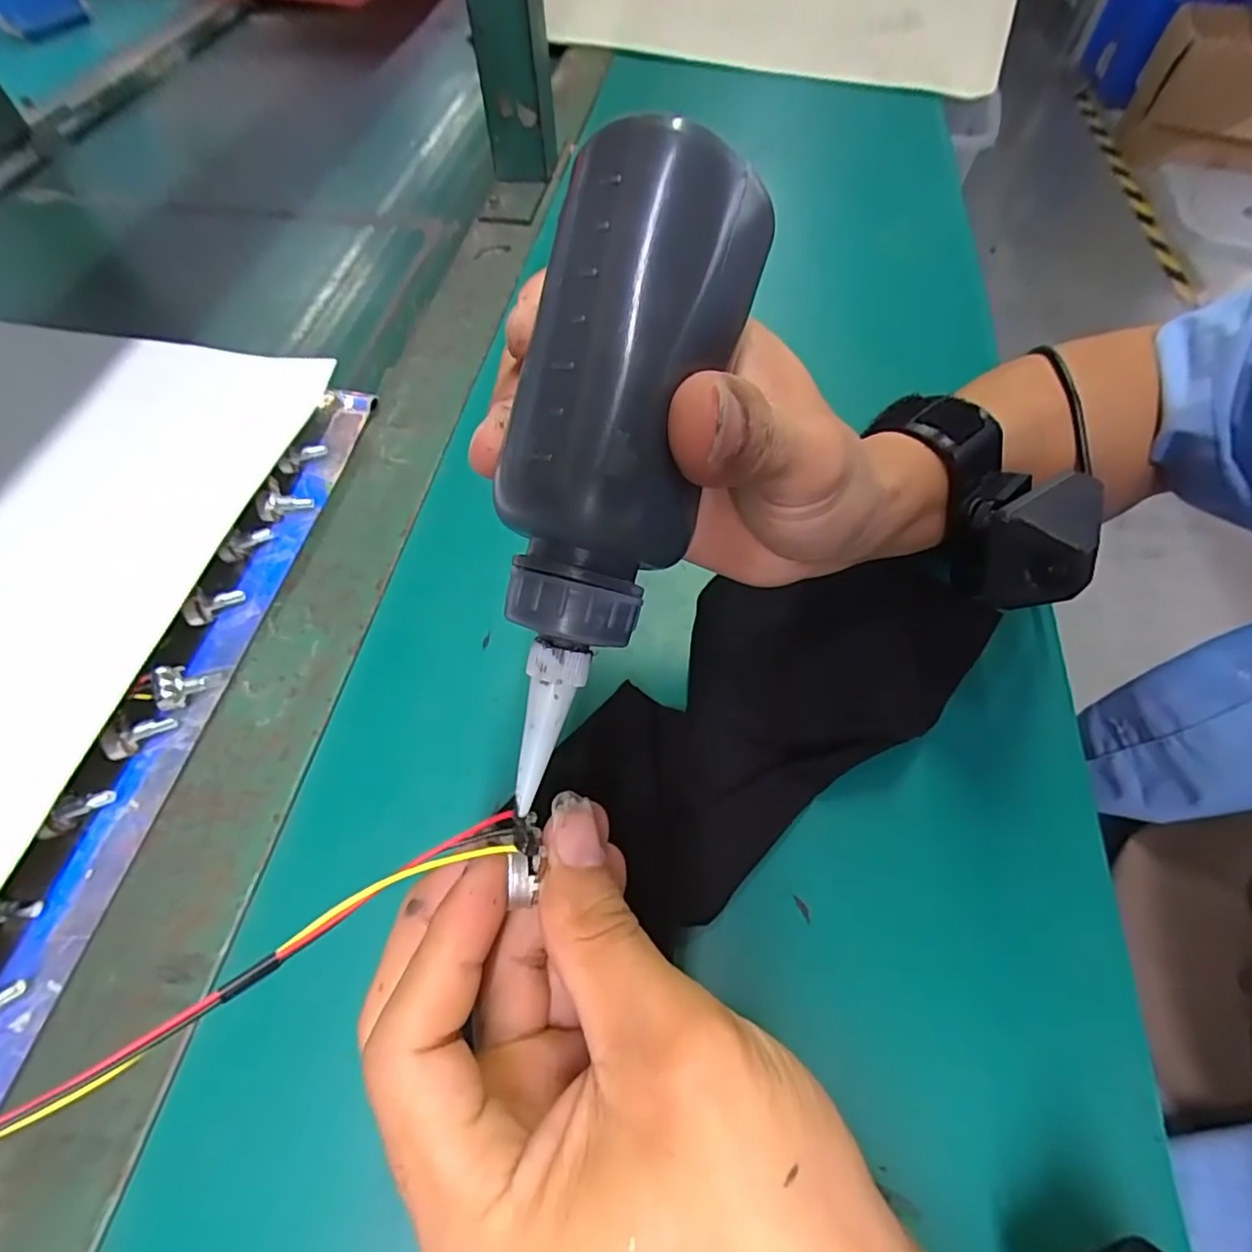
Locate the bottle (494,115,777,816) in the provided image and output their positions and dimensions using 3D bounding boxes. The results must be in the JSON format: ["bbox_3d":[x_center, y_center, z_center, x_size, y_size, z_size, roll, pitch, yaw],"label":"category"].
[{"bbox_3d":[-0.002,-0.027,0.139,0.034,0.039,0.138,13,100,8],"label":"bottle"}]

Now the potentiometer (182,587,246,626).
[{"bbox_3d":[-0.190,-0.011,0.287,0.025,0.012,0.010,-32,63,-34],"label":"potentiometer"}]

